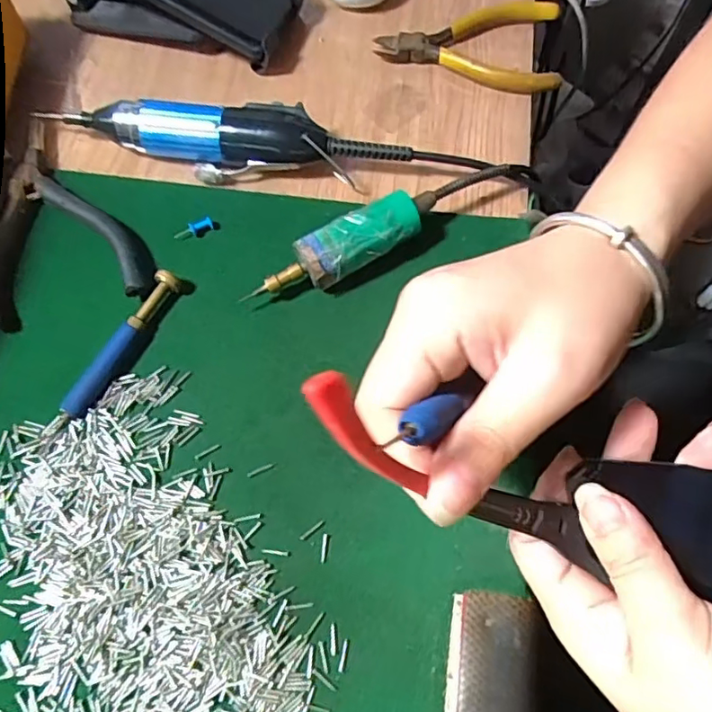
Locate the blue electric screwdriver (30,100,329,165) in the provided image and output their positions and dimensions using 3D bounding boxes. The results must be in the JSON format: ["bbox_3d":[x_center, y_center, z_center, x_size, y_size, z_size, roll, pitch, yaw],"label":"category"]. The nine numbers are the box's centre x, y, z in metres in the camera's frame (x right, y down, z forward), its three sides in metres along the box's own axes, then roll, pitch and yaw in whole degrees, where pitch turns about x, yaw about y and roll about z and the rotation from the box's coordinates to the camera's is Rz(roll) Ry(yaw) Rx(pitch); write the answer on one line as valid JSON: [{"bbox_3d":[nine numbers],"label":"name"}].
[{"bbox_3d":[-0.101,-0.133,0.342,0.169,0.031,0.026,8,66,6],"label":"blue electric screwdriver"}]

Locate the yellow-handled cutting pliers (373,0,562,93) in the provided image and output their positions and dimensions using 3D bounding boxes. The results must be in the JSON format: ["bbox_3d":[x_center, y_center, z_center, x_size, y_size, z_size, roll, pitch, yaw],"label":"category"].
[{"bbox_3d":[0.076,-0.214,0.389,0.120,0.015,0.079,6,66,4],"label":"yellow-handled cutting pliers"}]

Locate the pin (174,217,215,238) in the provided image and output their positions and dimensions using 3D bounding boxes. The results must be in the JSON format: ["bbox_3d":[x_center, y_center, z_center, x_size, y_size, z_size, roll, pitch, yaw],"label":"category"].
[{"bbox_3d":[-0.093,-0.073,0.327,0.022,0.005,0.006,-19,66,-7],"label":"pin"}]

